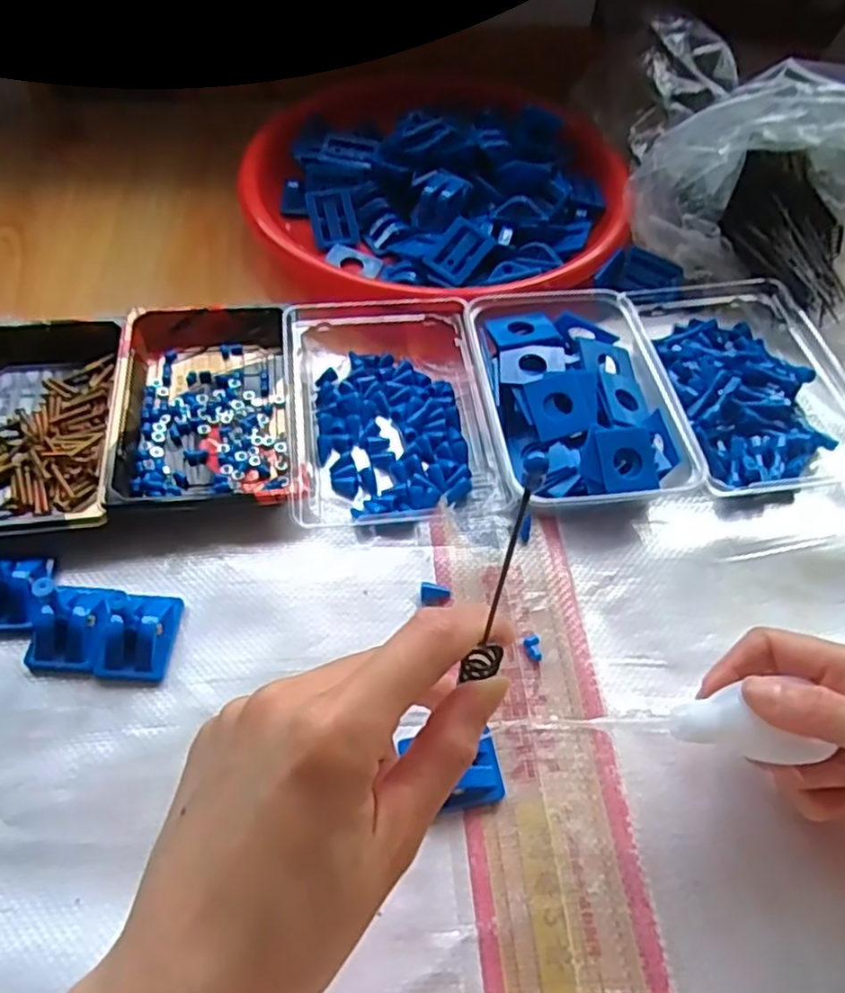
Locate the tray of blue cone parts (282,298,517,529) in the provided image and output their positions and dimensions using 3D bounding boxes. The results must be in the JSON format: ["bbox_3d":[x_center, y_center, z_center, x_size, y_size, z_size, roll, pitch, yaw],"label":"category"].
[{"bbox_3d":[-0.022,-0.061,0.440,0.122,0.028,0.164,-5,55,-6],"label":"tray of blue cone parts"}]

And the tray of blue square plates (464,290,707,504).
[{"bbox_3d":[0.092,-0.059,0.438,0.110,0.037,0.156,-6,55,-6],"label":"tray of blue square plates"}]

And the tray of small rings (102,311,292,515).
[{"bbox_3d":[-0.133,-0.058,0.435,0.097,0.025,0.159,-5,55,-6],"label":"tray of small rings"}]

